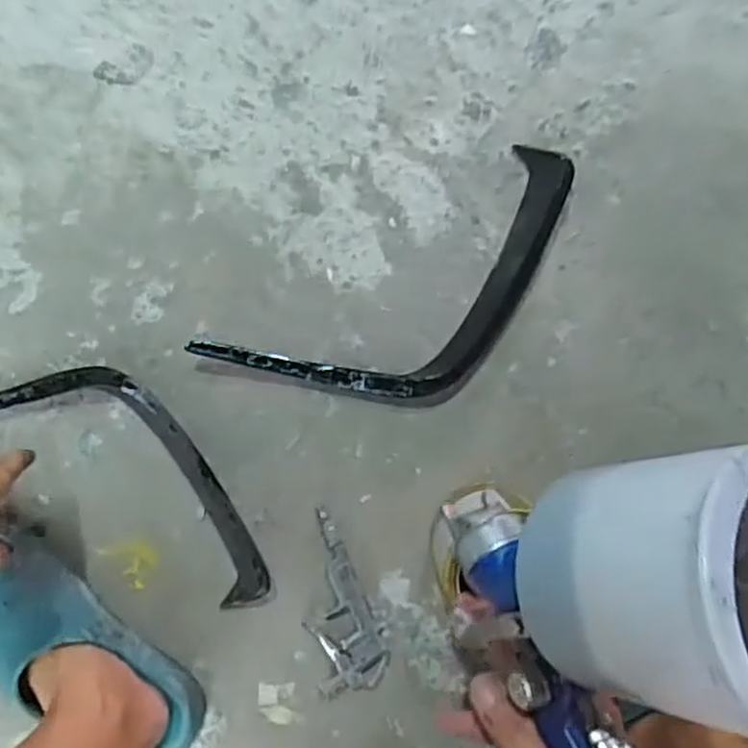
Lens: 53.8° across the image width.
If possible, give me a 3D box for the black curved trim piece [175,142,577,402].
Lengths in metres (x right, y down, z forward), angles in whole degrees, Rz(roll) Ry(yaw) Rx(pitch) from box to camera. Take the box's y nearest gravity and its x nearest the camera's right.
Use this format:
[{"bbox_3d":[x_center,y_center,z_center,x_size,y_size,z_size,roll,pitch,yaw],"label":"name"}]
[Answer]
[{"bbox_3d":[0.036,-0.058,0.656,0.357,0.033,0.149,-33,91,-1],"label":"black curved trim piece"}]

